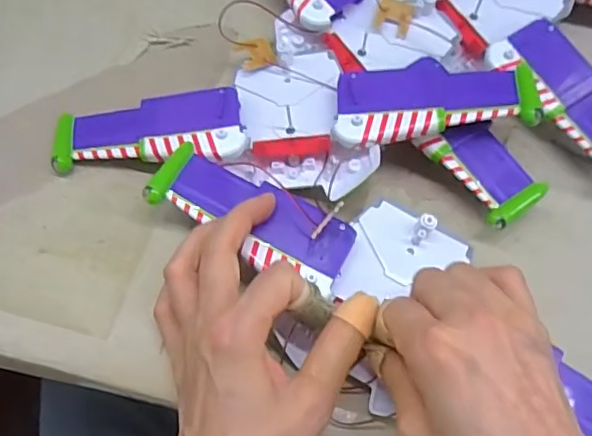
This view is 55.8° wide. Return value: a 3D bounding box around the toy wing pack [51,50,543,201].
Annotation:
[{"bbox_3d":[0.000,-0.067,0.354,0.296,0.055,0.105,8,65,0],"label":"toy wing pack"}]

